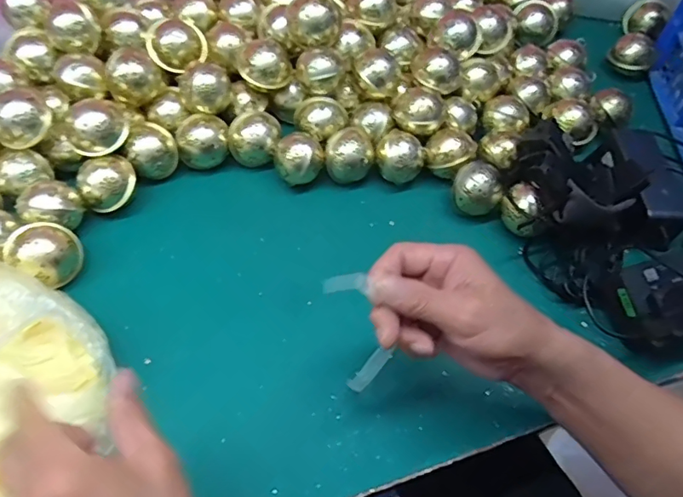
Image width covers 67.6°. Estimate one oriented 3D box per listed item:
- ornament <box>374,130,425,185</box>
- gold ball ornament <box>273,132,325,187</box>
[{"bbox_3d":[0.067,-0.104,0.585,0.055,0.050,0.054,11,58,4],"label":"ornament"},{"bbox_3d":[-0.048,-0.102,0.578,0.055,0.042,0.051,-3,58,-5],"label":"gold ball ornament"}]

